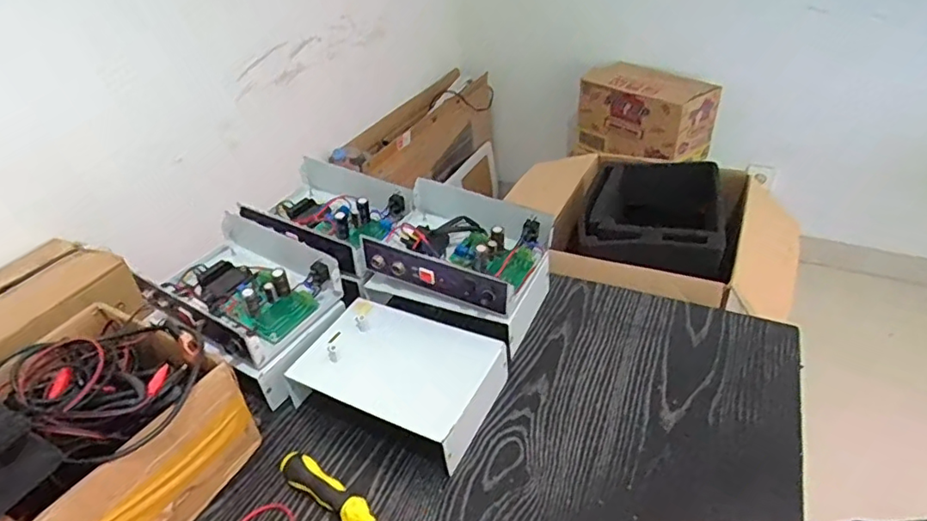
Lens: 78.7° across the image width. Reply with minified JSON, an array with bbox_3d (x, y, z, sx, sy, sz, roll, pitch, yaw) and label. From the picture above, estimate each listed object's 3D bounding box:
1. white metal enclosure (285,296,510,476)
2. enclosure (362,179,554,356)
[{"bbox_3d":[-0.067,0.130,0.641,0.207,0.062,0.142,17,42,24],"label":"white metal enclosure"},{"bbox_3d":[-0.008,0.001,0.734,0.211,0.104,0.163,14,41,22],"label":"enclosure"}]

